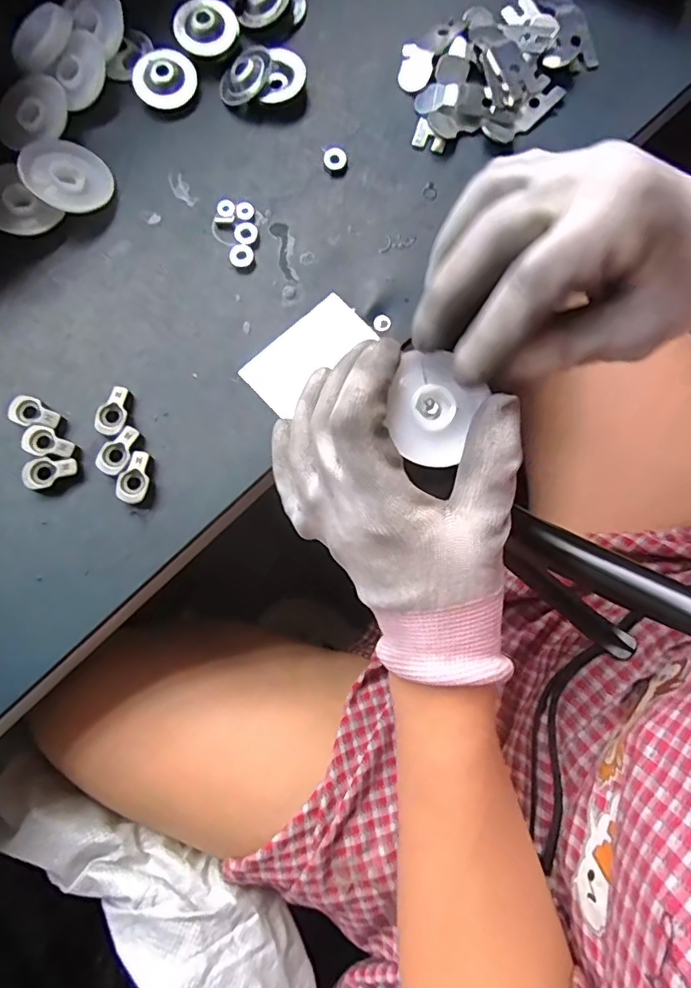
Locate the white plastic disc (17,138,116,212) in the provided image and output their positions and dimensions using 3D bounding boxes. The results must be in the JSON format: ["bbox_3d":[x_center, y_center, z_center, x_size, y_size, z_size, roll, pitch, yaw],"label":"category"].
[{"bbox_3d":[-0.168,-0.193,0.329,0.048,0.004,0.048,8,70,-22],"label":"white plastic disc"}]

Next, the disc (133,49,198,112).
[{"bbox_3d":[-0.115,-0.265,0.346,0.039,0.006,0.036,-1,96,-9],"label":"disc"}]

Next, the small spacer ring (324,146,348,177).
[{"bbox_3d":[-0.006,-0.209,0.341,0.015,0.006,0.017,6,80,1],"label":"small spacer ring"}]

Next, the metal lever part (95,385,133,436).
[{"bbox_3d":[-0.131,-0.047,0.308,0.017,0.007,0.029,17,81,3],"label":"metal lever part"}]

